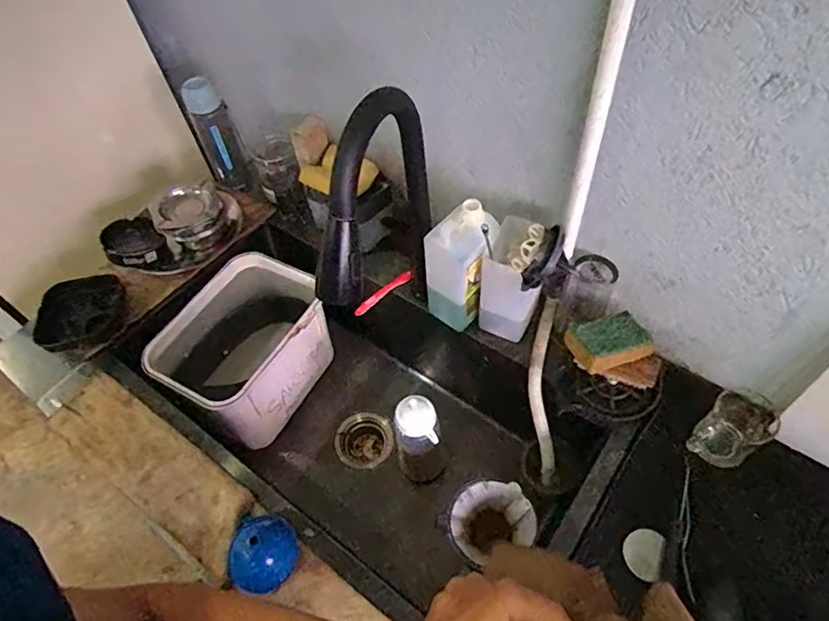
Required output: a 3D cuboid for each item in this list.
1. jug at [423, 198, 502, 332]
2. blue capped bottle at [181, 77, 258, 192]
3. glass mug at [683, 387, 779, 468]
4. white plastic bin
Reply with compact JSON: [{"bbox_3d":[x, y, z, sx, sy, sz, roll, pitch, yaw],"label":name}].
[{"bbox_3d":[0.066,-0.060,0.789,0.078,0.215,0.087,21,59,19],"label":"jug"},{"bbox_3d":[-0.364,-0.324,1.011,0.076,0.224,0.061,-21,55,-10],"label":"blue capped bottle"},{"bbox_3d":[0.398,0.151,0.673,0.066,0.073,0.090,36,64,26],"label":"glass mug"},{"bbox_3d":[-0.294,0.075,0.970,0.203,0.196,0.278,24,60,20],"label":"white plastic bin"}]

